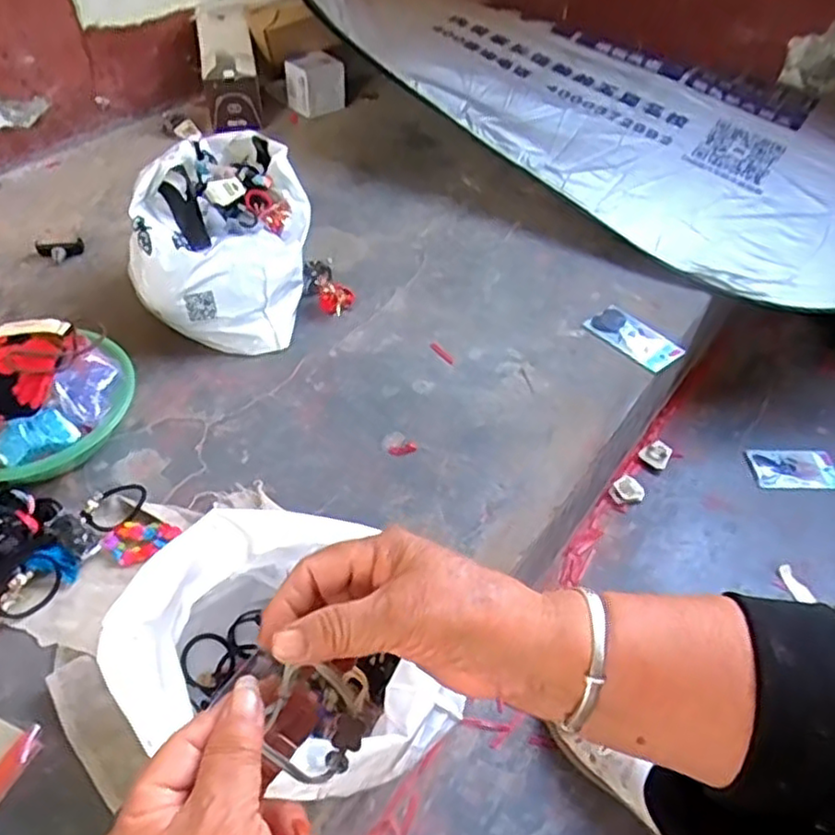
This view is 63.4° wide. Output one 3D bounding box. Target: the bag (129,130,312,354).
[{"bbox_3d":[-0.268,-0.277,0.992,0.198,0.202,0.324,5,46,3],"label":"bag"}]

